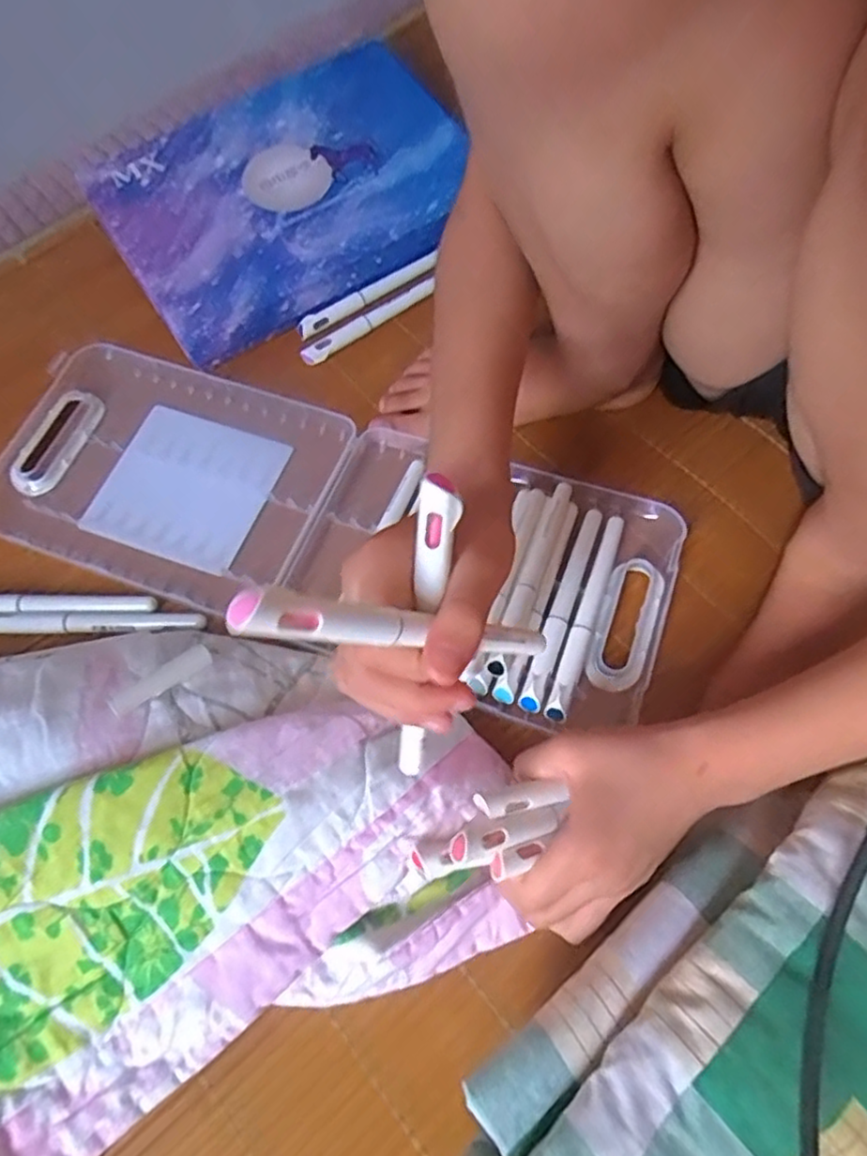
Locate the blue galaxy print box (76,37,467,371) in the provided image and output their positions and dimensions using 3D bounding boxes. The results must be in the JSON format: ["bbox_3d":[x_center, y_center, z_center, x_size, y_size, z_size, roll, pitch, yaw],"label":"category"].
[{"bbox_3d":[-0.101,-0.283,0.481,0.257,0.021,0.176,-32,78,-10],"label":"blue galaxy print box"}]

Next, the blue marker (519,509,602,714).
[{"bbox_3d":[0.075,0.015,0.381,0.012,0.009,0.132,20,68,11],"label":"blue marker"}]

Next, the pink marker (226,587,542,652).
[{"bbox_3d":[-0.012,0.016,0.212,0.111,0.010,0.012,11,57,-43],"label":"pink marker"}]

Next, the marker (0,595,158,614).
[{"bbox_3d":[-0.231,0.015,0.396,0.127,0.008,0.013,0,66,2],"label":"marker"}]

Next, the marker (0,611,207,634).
[{"bbox_3d":[-0.203,0.025,0.391,0.132,0.009,0.013,-1,66,2],"label":"marker"}]

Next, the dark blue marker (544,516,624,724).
[{"bbox_3d":[0.088,0.018,0.378,0.011,0.016,0.134,19,68,11],"label":"dark blue marker"}]

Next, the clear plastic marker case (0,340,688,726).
[{"bbox_3d":[-0.073,-0.038,0.413,0.423,0.026,0.151,18,68,10],"label":"clear plastic marker case"}]

